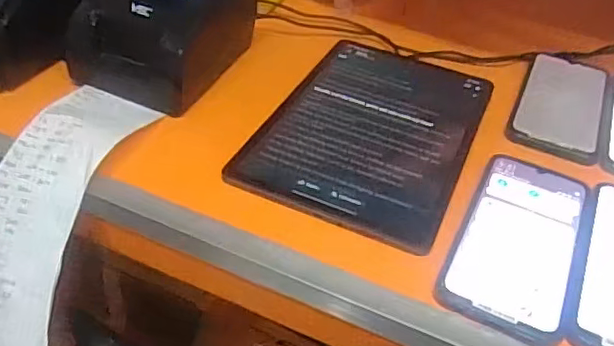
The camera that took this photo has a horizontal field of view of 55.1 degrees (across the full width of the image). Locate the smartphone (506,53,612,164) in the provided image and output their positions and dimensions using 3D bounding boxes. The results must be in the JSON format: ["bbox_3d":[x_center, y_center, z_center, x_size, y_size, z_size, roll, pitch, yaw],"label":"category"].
[{"bbox_3d":[0.245,-0.069,0.563,0.079,0.006,0.184,21,42,15],"label":"smartphone"}]

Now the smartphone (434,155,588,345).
[{"bbox_3d":[0.151,0.044,0.415,0.079,0.006,0.170,22,43,16],"label":"smartphone"}]

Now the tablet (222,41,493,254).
[{"bbox_3d":[0.059,-0.043,0.503,0.163,0.004,0.247,21,42,14],"label":"tablet"}]

